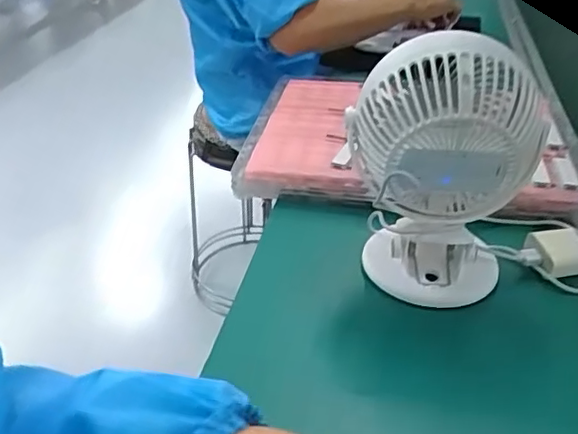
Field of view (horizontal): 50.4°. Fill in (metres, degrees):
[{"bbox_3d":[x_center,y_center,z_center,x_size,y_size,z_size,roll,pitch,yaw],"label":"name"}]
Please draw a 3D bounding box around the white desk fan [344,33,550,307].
[{"bbox_3d":[0.121,-0.046,0.505,0.134,0.197,0.110,24,40,31],"label":"white desk fan"}]

